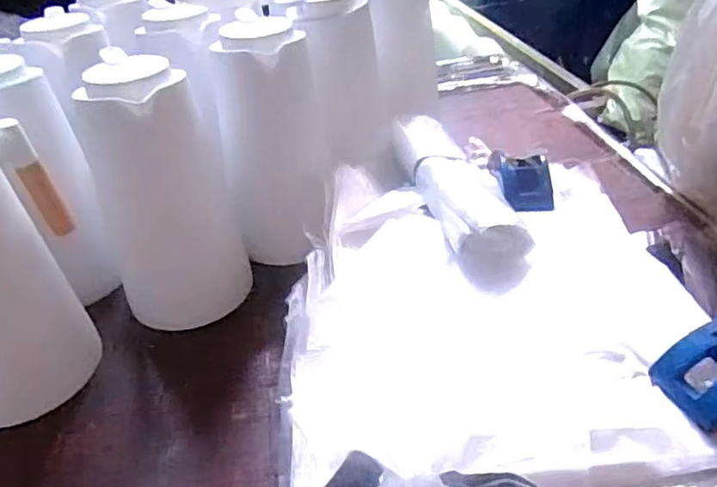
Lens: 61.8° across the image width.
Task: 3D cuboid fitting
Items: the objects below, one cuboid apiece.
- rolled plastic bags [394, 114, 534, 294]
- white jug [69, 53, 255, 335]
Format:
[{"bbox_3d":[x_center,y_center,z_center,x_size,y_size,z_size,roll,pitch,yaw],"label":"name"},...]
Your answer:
[{"bbox_3d":[0.109,-0.067,0.684,0.084,0.054,0.317,-10,38,-9],"label":"rolled plastic bags"},{"bbox_3d":[-0.185,-0.046,0.571,0.125,0.232,0.128,-14,38,-14],"label":"white jug"}]

